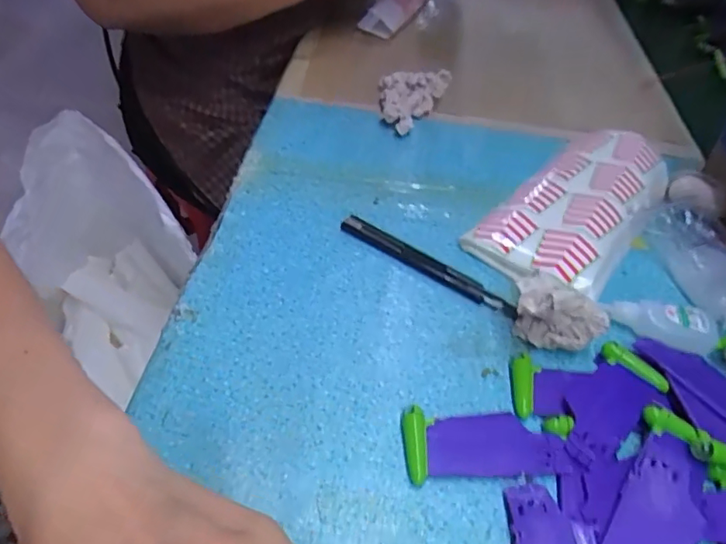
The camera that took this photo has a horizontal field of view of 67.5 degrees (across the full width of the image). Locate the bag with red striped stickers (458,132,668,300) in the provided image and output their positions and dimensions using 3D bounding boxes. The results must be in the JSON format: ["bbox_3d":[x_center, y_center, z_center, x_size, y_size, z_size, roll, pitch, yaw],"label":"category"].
[{"bbox_3d":[0.186,-0.062,0.460,0.099,0.028,0.227,32,51,24],"label":"bag with red striped stickers"}]

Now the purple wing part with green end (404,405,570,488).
[{"bbox_3d":[0.068,0.098,0.308,0.088,0.011,0.037,0,46,-6],"label":"purple wing part with green end"}]

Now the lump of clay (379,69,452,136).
[{"bbox_3d":[0.050,-0.171,0.545,0.068,0.032,0.083,8,46,2],"label":"lump of clay"}]

